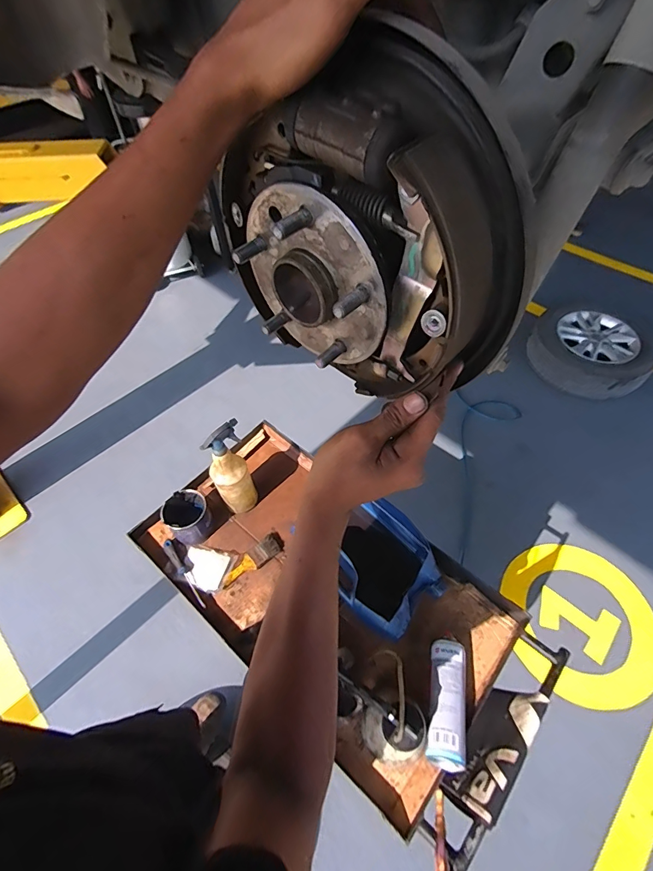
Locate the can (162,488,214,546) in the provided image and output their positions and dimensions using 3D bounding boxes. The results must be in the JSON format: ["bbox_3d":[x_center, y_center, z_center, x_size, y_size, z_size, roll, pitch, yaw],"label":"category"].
[{"bbox_3d":[-0.332,0.192,0.986,0.097,0.106,0.104,1,56,-1],"label":"can"}]

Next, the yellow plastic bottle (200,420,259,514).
[{"bbox_3d":[-0.215,0.087,0.937,0.093,0.273,0.068,-30,62,-20],"label":"yellow plastic bottle"}]

